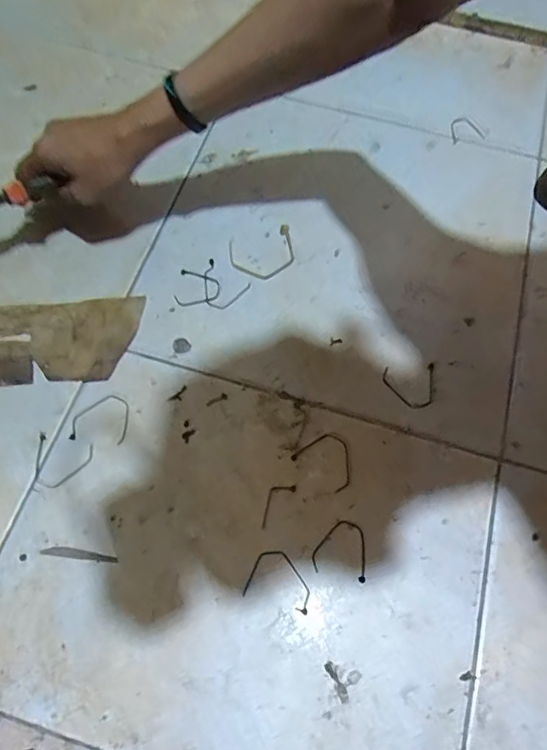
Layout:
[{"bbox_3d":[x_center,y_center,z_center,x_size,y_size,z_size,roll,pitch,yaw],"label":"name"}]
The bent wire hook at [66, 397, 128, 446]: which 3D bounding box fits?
[{"bbox_3d":[-0.161,0.041,0.491,0.050,0.004,0.046,6,66,0],"label":"bent wire hook"}]

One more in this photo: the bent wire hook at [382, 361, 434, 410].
[{"bbox_3d":[0.134,0.011,0.509,0.052,0.004,0.045,-5,67,-4],"label":"bent wire hook"}]

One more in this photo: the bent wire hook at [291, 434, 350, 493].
[{"bbox_3d":[0.050,0.075,0.479,0.055,0.004,0.042,35,70,12],"label":"bent wire hook"}]

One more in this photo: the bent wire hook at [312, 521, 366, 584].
[{"bbox_3d":[0.058,0.147,0.447,0.046,0.004,0.046,13,67,3],"label":"bent wire hook"}]

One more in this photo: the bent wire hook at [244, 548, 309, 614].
[{"bbox_3d":[0.006,0.168,0.436,0.053,0.004,0.042,15,67,5],"label":"bent wire hook"}]

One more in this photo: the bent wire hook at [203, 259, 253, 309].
[{"bbox_3d":[-0.057,-0.092,0.553,0.052,0.004,0.044,32,69,11],"label":"bent wire hook"}]

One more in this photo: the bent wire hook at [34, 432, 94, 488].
[{"bbox_3d":[-0.192,0.078,0.471,0.054,0.005,0.046,12,67,3],"label":"bent wire hook"}]

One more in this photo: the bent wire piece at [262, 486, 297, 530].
[{"bbox_3d":[0.000,0.111,0.462,0.018,0.004,0.046,39,70,14],"label":"bent wire piece"}]

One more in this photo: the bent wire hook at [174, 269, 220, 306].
[{"bbox_3d":[-0.079,-0.088,0.551,0.045,0.004,0.041,10,66,2],"label":"bent wire hook"}]

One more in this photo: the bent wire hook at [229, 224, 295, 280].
[{"bbox_3d":[-0.010,-0.130,0.569,0.074,0.006,0.057,-19,68,-10],"label":"bent wire hook"}]

